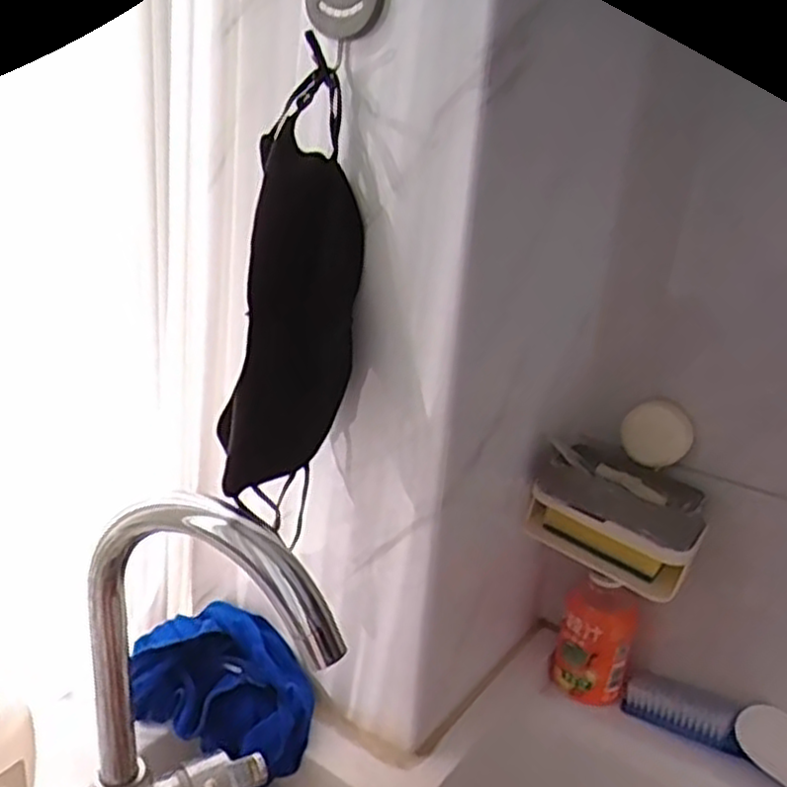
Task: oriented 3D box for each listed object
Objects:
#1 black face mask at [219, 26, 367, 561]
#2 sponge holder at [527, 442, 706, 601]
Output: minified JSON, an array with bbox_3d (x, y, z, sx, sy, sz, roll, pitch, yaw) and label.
[{"bbox_3d":[-0.060,-0.056,0.490,0.073,0.291,0.012,8,2,-14],"label":"black face mask"},{"bbox_3d":[0.191,0.103,0.636,0.136,0.087,0.086,20,24,35],"label":"sponge holder"}]

